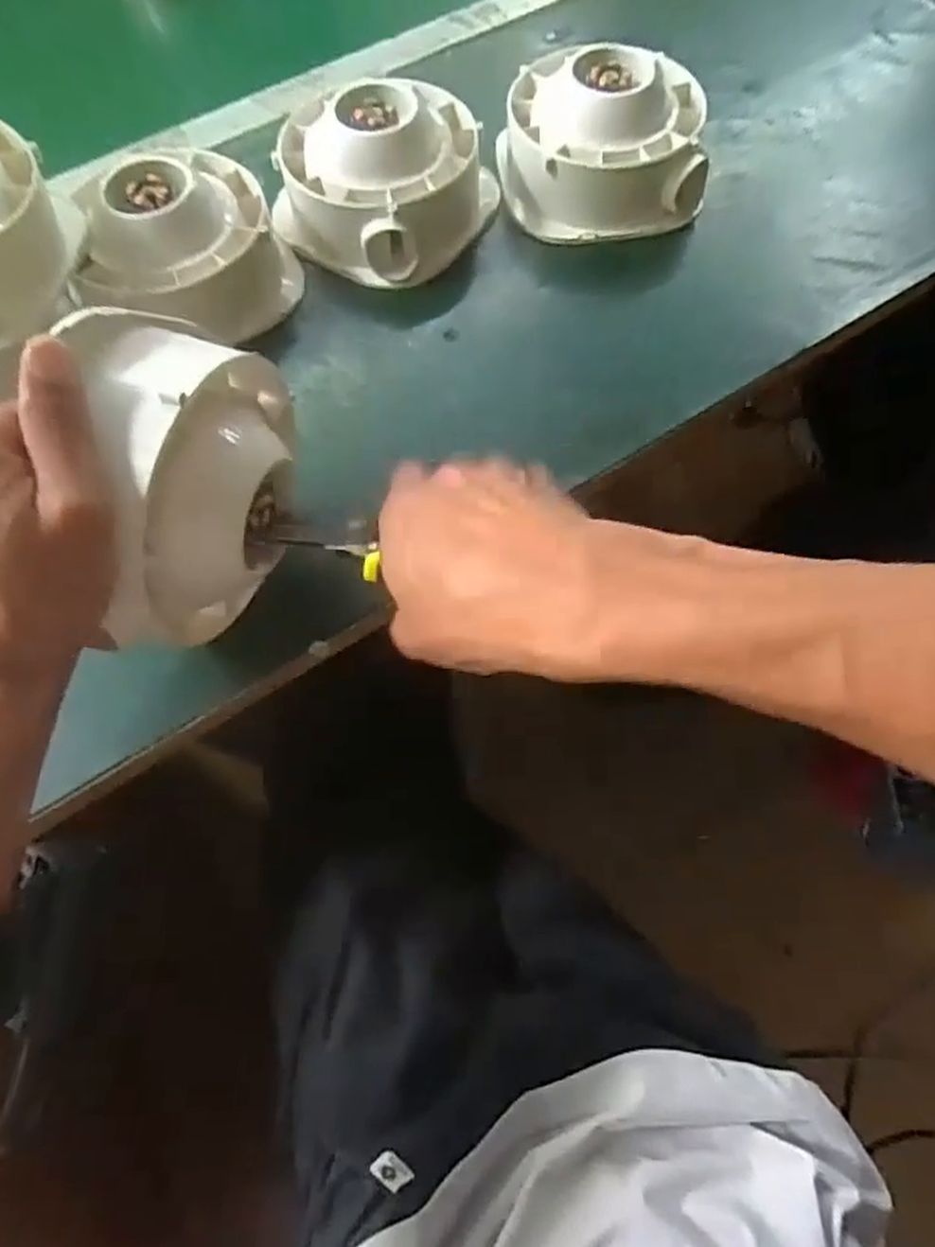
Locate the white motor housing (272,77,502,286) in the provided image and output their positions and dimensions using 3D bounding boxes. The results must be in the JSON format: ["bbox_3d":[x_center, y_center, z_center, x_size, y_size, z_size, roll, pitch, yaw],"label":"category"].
[{"bbox_3d":[-0.053,-0.292,0.487,0.120,0.071,0.127,0,66,0],"label":"white motor housing"}]

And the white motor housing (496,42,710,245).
[{"bbox_3d":[0.090,-0.331,0.504,0.135,0.071,0.126,-3,66,-1],"label":"white motor housing"}]

